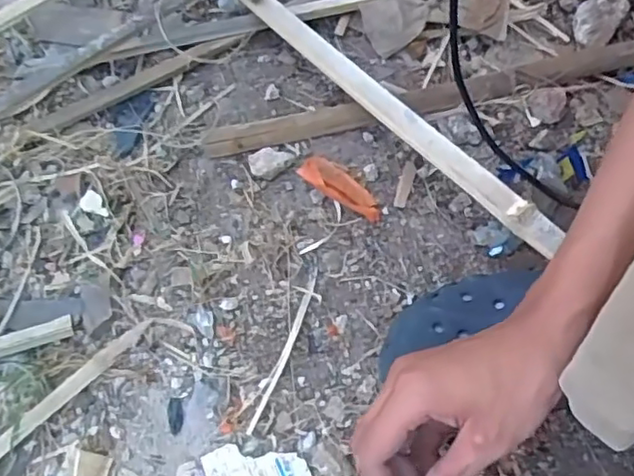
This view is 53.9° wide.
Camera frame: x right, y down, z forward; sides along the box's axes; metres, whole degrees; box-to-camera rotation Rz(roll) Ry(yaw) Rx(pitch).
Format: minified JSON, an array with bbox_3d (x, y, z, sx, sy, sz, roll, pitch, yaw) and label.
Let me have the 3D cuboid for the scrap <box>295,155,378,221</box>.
[{"bbox_3d":[0.022,-0.045,0.540,0.079,0.020,0.035,35,70,13],"label":"scrap"}]

